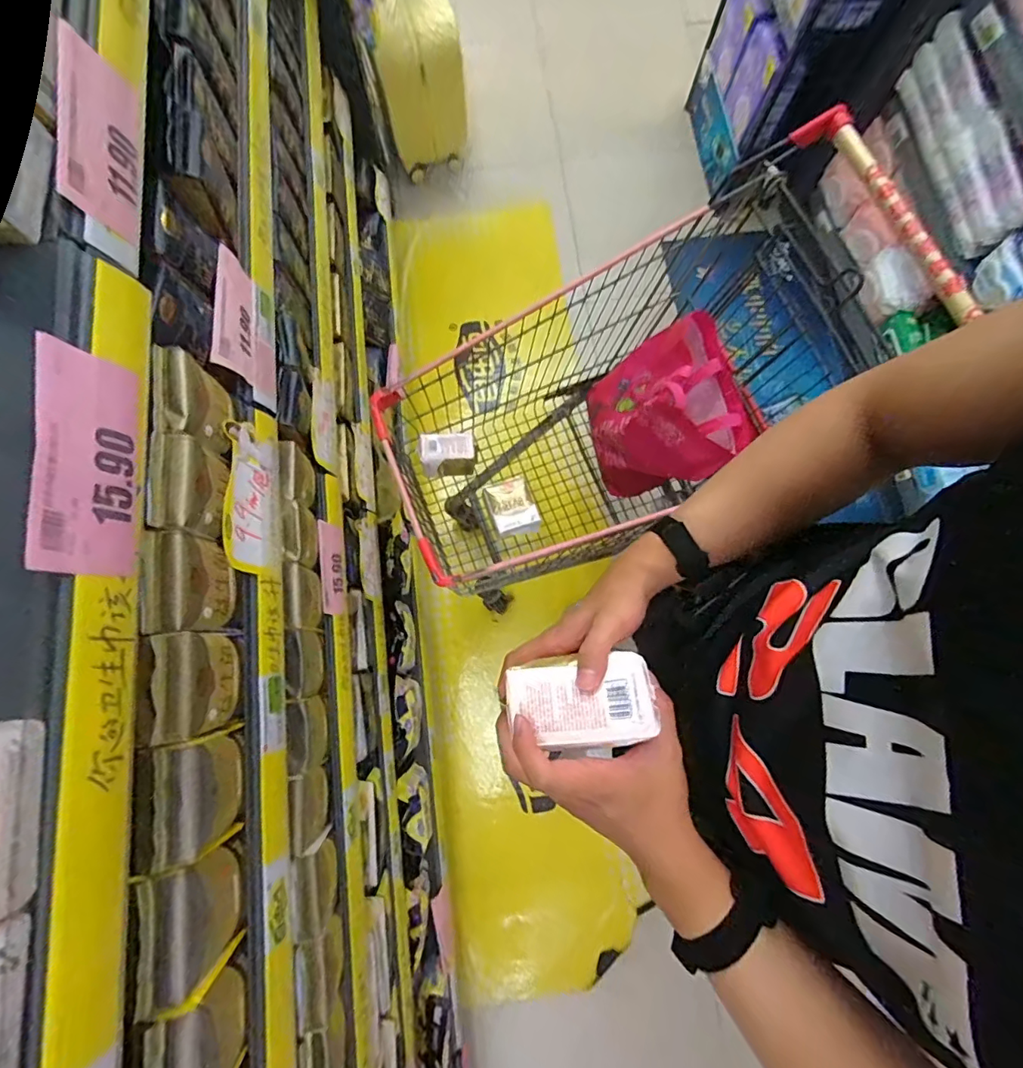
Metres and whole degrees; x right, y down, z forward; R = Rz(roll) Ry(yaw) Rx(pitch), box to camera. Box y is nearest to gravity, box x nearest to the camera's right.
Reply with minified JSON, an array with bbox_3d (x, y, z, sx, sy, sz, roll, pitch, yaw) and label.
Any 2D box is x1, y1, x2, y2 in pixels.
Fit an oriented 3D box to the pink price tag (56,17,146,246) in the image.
[{"bbox_3d":[-0.316,-0.306,0.386,0.007,0.061,0.147,-11,81,17],"label":"pink price tag"}]

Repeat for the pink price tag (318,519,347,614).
[{"bbox_3d":[-0.288,0.056,0.810,0.007,0.086,0.148,-10,78,7],"label":"pink price tag"}]

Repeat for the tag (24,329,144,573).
[{"bbox_3d":[-0.274,-0.048,0.326,0.004,0.064,0.148,-10,80,14],"label":"tag"}]

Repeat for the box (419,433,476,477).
[{"bbox_3d":[-0.128,-0.159,1.016,0.106,0.118,0.057,-6,78,-2],"label":"box"}]

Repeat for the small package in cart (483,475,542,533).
[{"bbox_3d":[0.003,-0.052,1.020,0.087,0.078,0.114,-19,78,-5],"label":"small package in cart"}]

